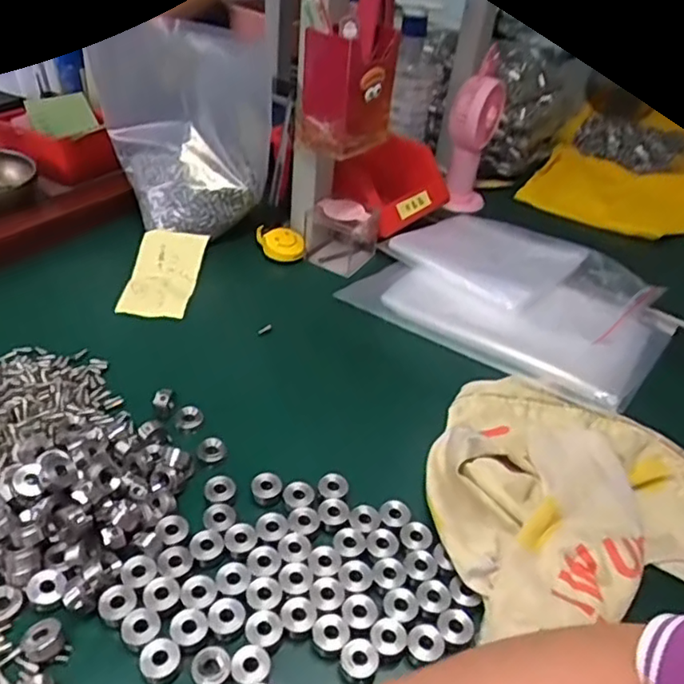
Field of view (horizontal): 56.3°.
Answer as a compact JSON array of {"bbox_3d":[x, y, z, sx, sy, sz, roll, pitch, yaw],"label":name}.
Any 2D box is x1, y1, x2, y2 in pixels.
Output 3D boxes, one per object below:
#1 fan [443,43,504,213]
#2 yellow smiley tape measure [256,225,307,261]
[{"bbox_3d":[0.159,-0.250,0.782,0.062,0.168,0.070,14,40,7],"label":"fan"},{"bbox_3d":[-0.062,-0.103,0.660,0.055,0.018,0.037,27,44,22],"label":"yellow smiley tape measure"}]

